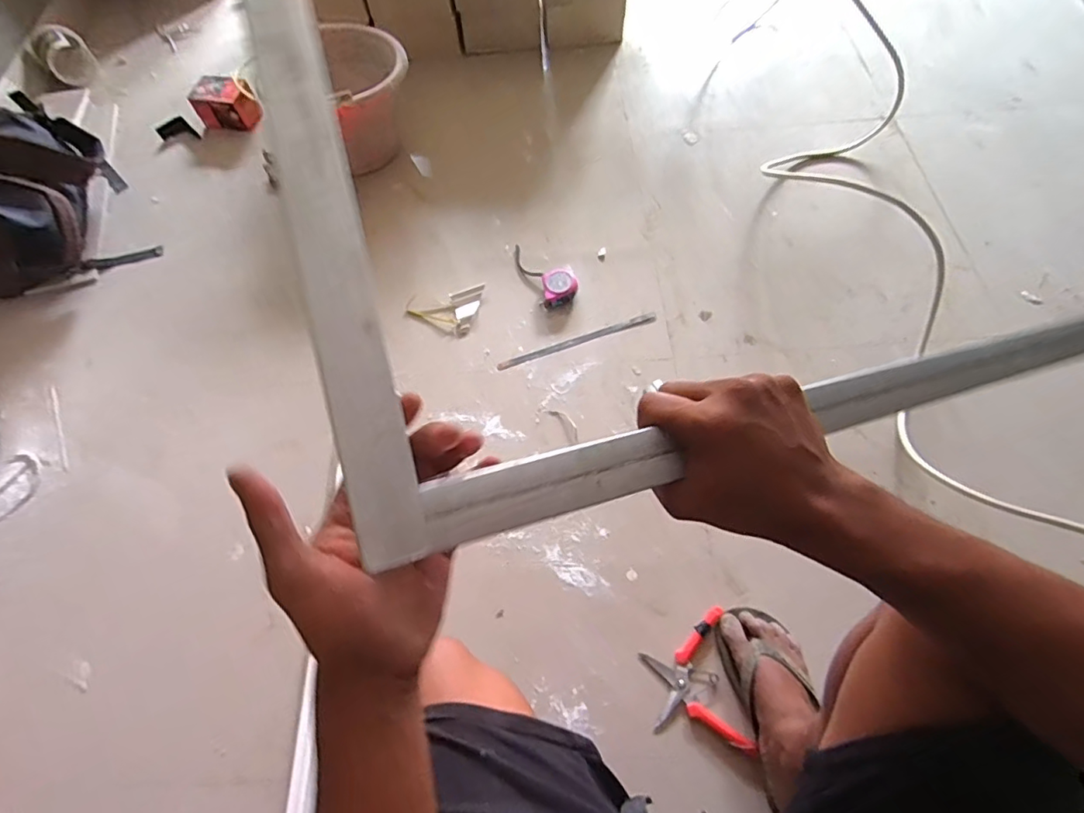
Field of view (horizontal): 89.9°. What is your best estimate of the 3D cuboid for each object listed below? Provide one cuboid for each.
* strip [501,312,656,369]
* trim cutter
[{"bbox_3d":[0.066,-0.120,0.988,0.300,0.007,0.022,-19,64,-7],"label":"strip"},{"bbox_3d":[0.201,0.366,0.724,0.115,0.022,0.168,-7,63,-1],"label":"trim cutter"}]

